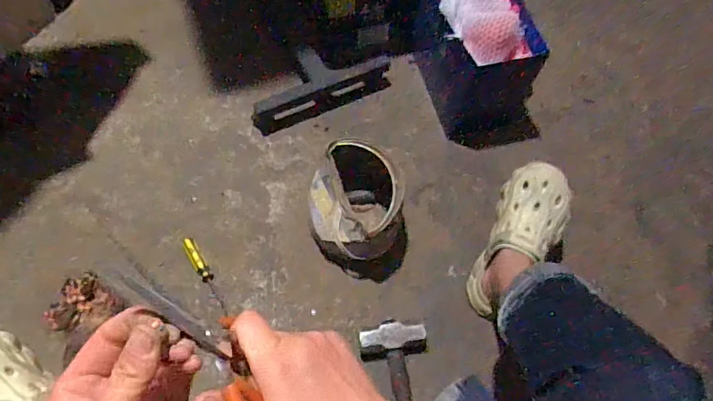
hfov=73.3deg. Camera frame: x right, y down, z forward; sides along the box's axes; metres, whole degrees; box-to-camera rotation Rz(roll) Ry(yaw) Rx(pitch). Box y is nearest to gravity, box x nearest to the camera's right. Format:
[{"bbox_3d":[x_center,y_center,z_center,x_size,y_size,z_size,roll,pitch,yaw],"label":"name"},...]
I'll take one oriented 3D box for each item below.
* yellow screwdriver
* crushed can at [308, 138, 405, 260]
[{"bbox_3d":[-0.252,0.126,0.803,0.021,0.023,0.148,-29,69,-17],"label":"yellow screwdriver"},{"bbox_3d":[0.005,-0.007,0.789,0.159,0.142,0.167,2,63,-3],"label":"crushed can"}]

